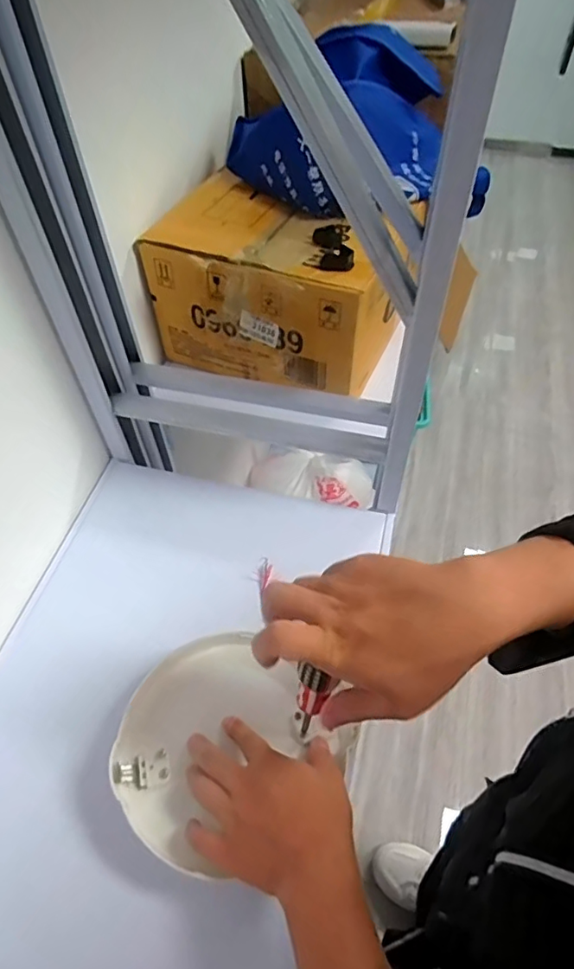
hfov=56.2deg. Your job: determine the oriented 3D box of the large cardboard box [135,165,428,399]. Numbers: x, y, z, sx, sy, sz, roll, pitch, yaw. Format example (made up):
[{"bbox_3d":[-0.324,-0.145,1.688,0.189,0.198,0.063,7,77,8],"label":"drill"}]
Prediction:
[{"bbox_3d":[-0.016,-0.292,0.807,0.341,0.208,0.238,16,55,14],"label":"large cardboard box"}]

